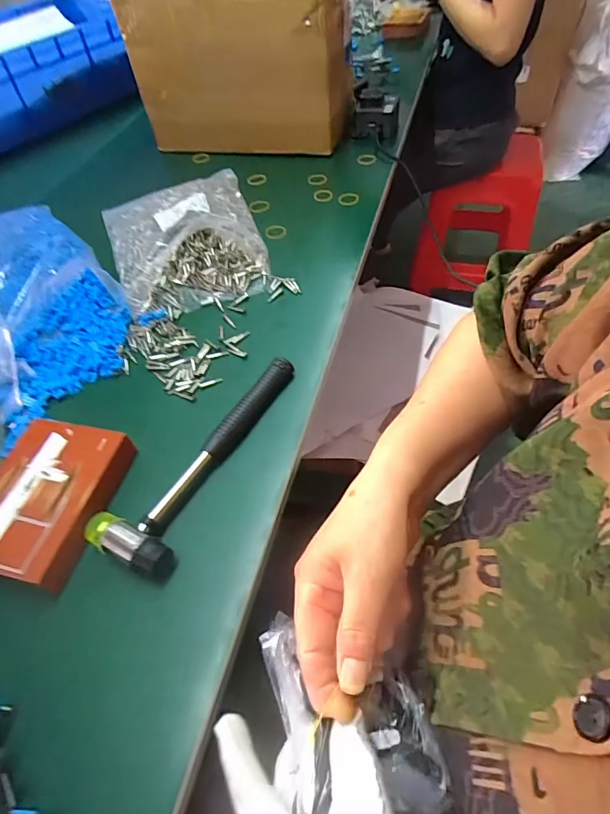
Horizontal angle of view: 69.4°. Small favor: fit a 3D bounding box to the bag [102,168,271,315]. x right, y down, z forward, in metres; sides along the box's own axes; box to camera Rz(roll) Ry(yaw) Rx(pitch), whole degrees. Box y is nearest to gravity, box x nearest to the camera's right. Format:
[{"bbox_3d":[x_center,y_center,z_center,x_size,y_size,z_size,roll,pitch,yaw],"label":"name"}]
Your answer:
[{"bbox_3d":[-0.178,-0.254,0.621,0.211,0.053,0.299,-15,52,-8],"label":"bag"}]

